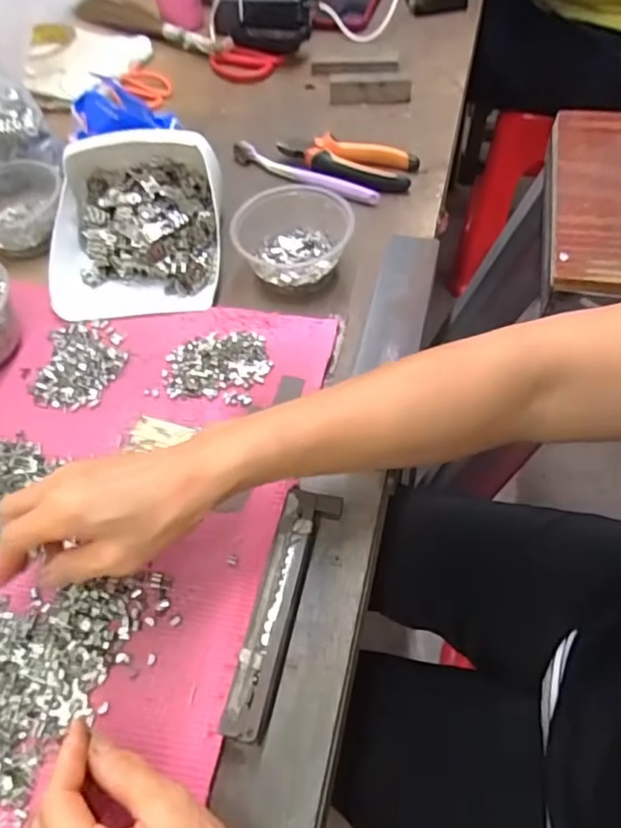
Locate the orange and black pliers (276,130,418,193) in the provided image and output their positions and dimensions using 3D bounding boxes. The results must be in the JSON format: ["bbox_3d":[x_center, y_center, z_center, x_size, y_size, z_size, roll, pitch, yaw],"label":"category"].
[{"bbox_3d":[0.035,-0.265,0.615,0.148,0.024,0.064,15,59,13],"label":"orange and black pliers"}]

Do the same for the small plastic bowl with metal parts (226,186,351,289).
[{"bbox_3d":[-0.016,-0.160,0.525,0.106,0.047,0.092,-2,57,3],"label":"small plastic bowl with metal parts"}]

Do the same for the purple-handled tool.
[{"bbox_3d":[-0.012,-0.258,0.615,0.180,0.016,0.018,28,63,20],"label":"purple-handled tool"}]

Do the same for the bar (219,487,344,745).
[{"bbox_3d":[-0.017,0.120,0.361,0.034,0.032,0.149,12,59,11],"label":"bar"}]

